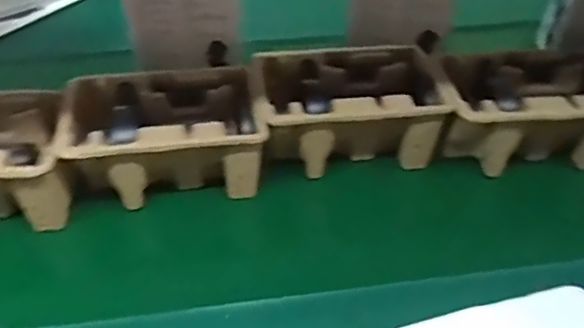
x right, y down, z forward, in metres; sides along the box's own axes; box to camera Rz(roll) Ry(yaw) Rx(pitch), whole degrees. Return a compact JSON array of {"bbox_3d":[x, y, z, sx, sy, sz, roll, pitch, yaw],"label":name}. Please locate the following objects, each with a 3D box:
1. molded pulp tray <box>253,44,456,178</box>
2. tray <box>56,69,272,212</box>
[{"bbox_3d":[0.066,-0.072,0.753,0.230,0.098,0.154,-2,40,-6],"label":"molded pulp tray"},{"bbox_3d":[-0.151,-0.030,0.708,0.230,0.108,0.144,-7,41,-11],"label":"tray"}]

